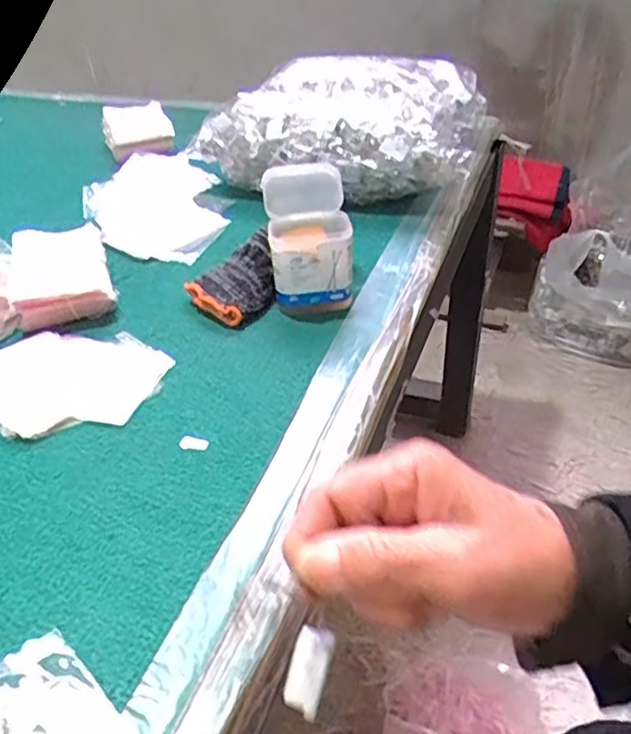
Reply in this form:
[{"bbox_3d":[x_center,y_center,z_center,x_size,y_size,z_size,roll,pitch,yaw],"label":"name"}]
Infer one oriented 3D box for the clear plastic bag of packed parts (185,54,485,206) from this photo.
[{"bbox_3d":[0.040,-0.274,0.751,0.267,0.096,0.247,12,40,17],"label":"clear plastic bag of packed parts"}]

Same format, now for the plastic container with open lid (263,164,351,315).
[{"bbox_3d":[-0.006,-0.104,0.543,0.065,0.093,0.088,-6,38,-5],"label":"plastic container with open lid"}]

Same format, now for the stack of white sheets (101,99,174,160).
[{"bbox_3d":[-0.230,-0.303,0.844,0.081,0.038,0.114,-14,40,-15],"label":"stack of white sheets"}]

